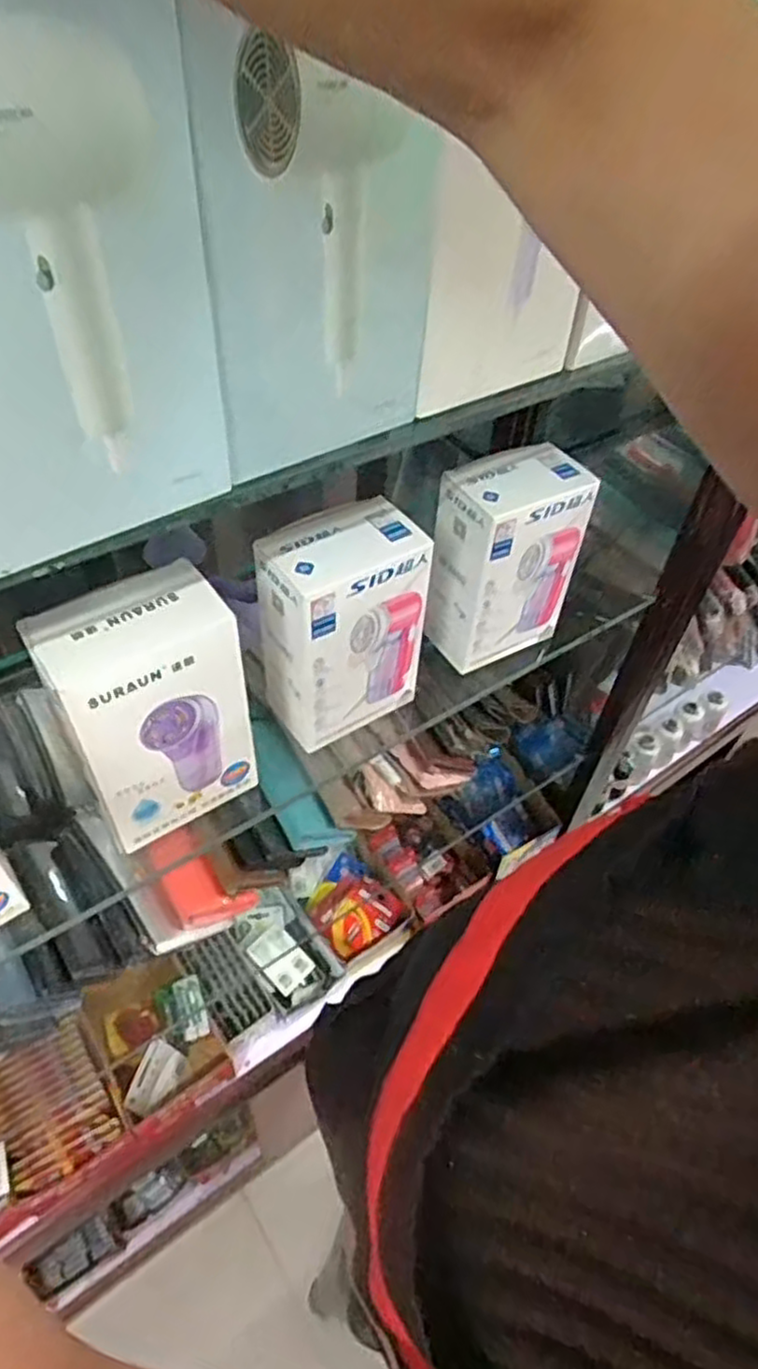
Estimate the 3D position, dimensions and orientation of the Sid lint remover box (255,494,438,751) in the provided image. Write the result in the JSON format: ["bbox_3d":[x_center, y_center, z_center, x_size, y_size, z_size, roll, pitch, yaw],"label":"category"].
[{"bbox_3d":[-0.030,-0.045,0.599,0.122,0.176,0.076,-26,55,-25],"label":"Sid lint remover box"}]

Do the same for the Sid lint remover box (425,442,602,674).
[{"bbox_3d":[0.116,-0.114,0.673,0.119,0.179,0.075,-24,54,-23],"label":"Sid lint remover box"}]

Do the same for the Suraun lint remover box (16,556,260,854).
[{"bbox_3d":[-0.162,0.019,0.523,0.119,0.184,0.072,-27,55,-25],"label":"Suraun lint remover box"}]

